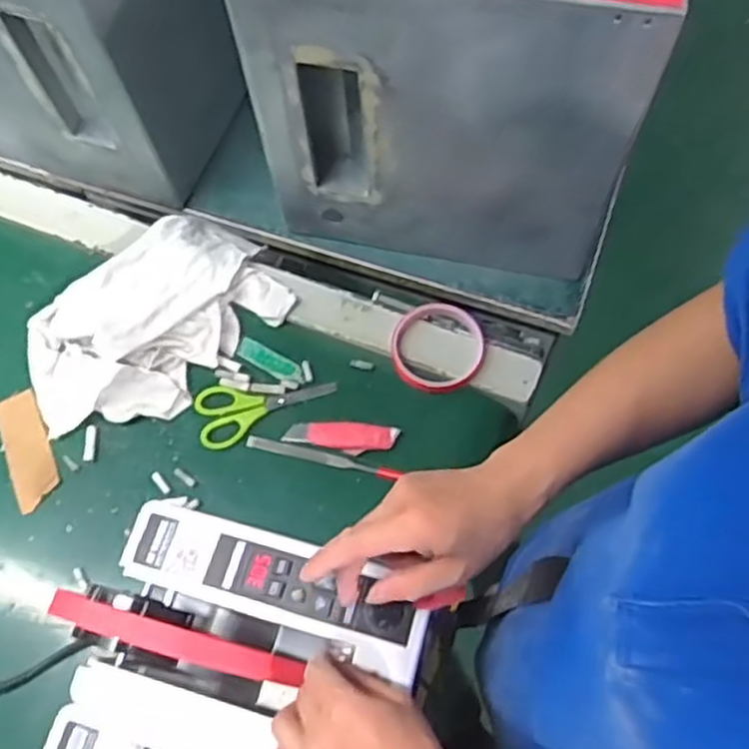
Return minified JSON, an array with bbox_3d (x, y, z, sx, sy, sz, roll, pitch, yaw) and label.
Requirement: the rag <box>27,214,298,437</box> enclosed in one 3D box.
[{"bbox_3d":[-0.210,-0.049,0.688,0.248,0.068,0.150,-33,69,-12],"label":"rag"}]

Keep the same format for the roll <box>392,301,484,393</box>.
[{"bbox_3d":[0.059,-0.027,0.682,0.085,0.015,0.091,-1,66,2],"label":"roll"}]

